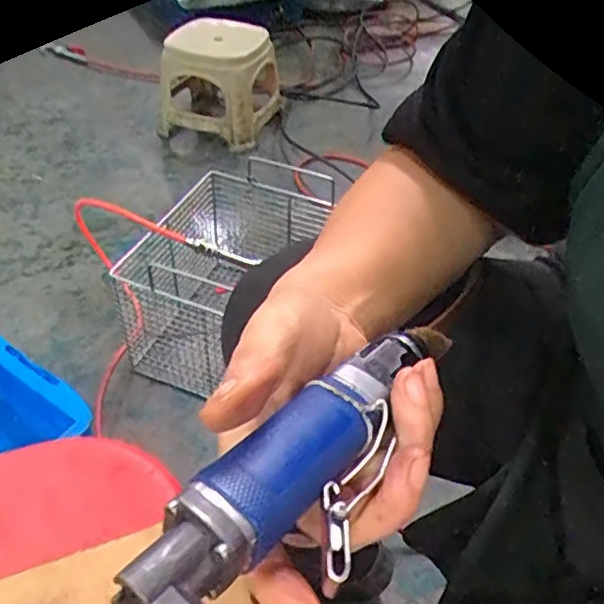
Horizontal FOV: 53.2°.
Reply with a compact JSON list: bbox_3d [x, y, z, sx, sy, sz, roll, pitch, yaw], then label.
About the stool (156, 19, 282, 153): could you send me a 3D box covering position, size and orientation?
[{"bbox_3d":[-0.198,-0.529,1.418,0.259,0.211,0.246,11,46,11],"label":"stool"}]

